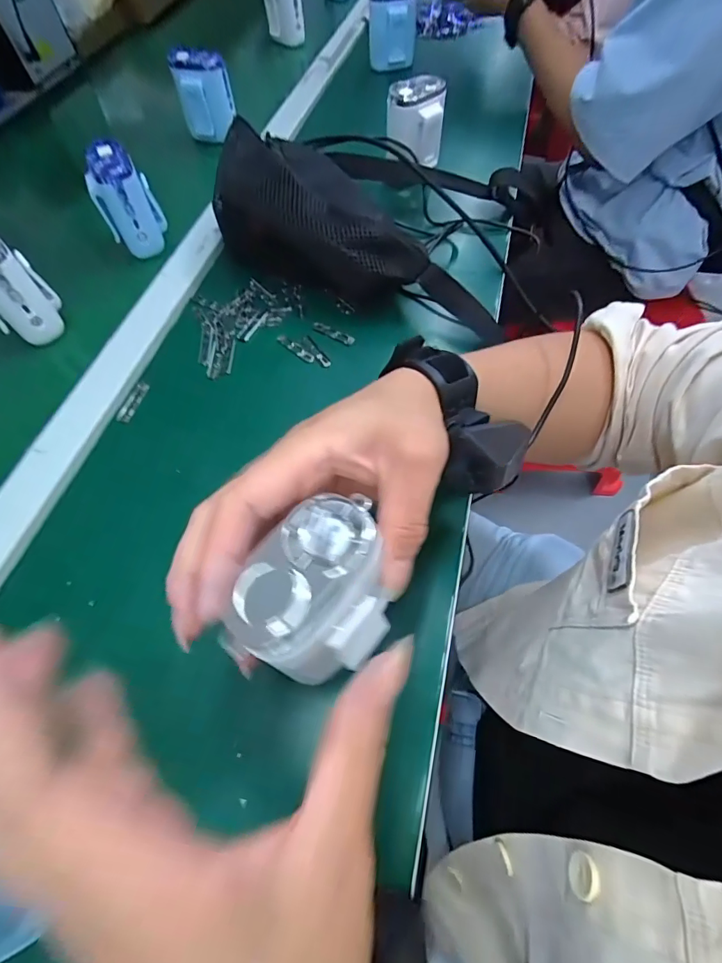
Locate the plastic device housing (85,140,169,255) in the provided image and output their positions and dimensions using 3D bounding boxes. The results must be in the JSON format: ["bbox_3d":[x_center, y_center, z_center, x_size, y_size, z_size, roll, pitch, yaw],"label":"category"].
[{"bbox_3d":[-0.238,-0.285,0.448,0.053,0.082,0.057,-19,62,-8],"label":"plastic device housing"}]

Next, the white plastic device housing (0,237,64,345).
[{"bbox_3d":[-0.310,-0.170,0.384,0.059,0.083,0.055,40,70,21],"label":"white plastic device housing"}]

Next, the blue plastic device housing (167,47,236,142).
[{"bbox_3d":[-0.199,-0.492,0.561,0.064,0.081,0.045,-14,62,-6],"label":"blue plastic device housing"}]

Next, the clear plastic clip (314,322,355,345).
[{"bbox_3d":[-0.025,-0.137,0.400,0.043,0.004,0.009,31,66,17],"label":"clear plastic clip"}]

